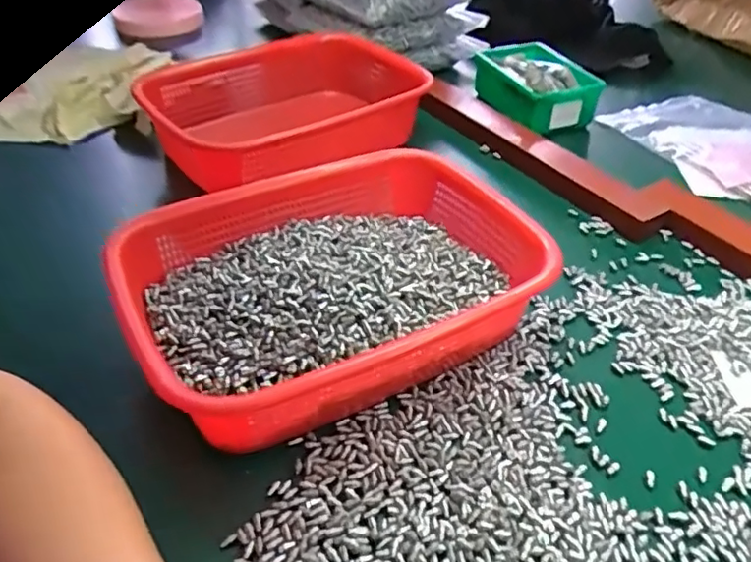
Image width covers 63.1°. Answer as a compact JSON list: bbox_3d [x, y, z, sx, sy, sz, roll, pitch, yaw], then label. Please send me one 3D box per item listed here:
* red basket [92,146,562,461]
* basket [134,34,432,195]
[{"bbox_3d":[-0.028,0.004,0.450,0.288,0.081,0.212,-23,43,-24],"label":"red basket"},{"bbox_3d":[-0.092,-0.191,0.681,0.309,0.094,0.219,-27,45,-28],"label":"basket"}]

